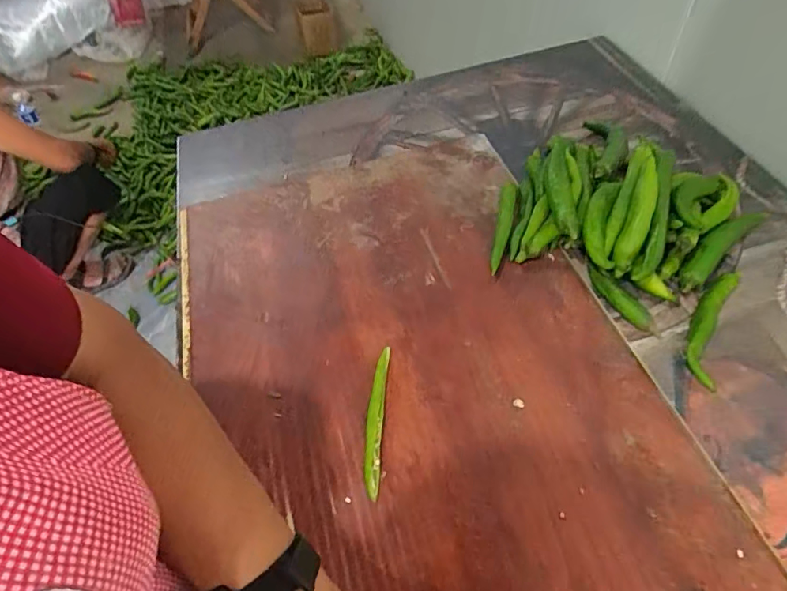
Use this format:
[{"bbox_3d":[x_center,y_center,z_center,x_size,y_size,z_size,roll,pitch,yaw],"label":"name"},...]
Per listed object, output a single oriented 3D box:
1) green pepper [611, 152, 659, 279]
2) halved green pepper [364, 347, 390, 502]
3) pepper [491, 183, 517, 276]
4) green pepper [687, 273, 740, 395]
[{"bbox_3d":[0.245,-0.081,0.503,0.024,0.019,0.127,18,76,18],"label":"green pepper"},{"bbox_3d":[-0.015,0.104,0.429,0.014,0.008,0.131,1,51,5],"label":"halved green pepper"},{"bbox_3d":[0.122,-0.080,0.552,0.018,0.016,0.132,8,52,10],"label":"pepper"},{"bbox_3d":[0.296,0.022,0.466,0.031,0.018,0.136,22,55,20],"label":"green pepper"}]

